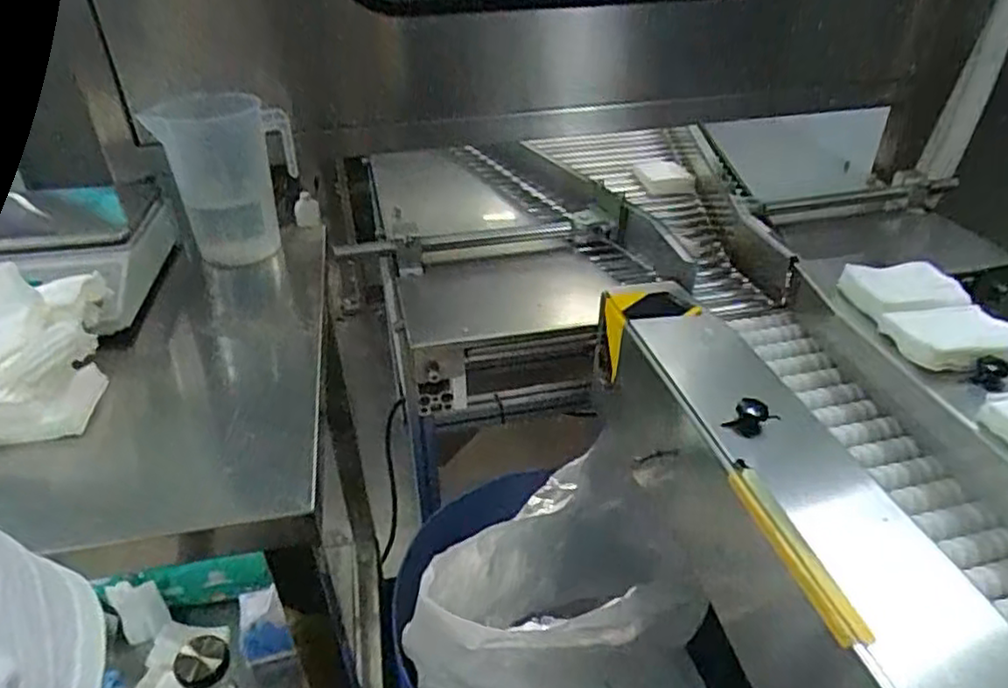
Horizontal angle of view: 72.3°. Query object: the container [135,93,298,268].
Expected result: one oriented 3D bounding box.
[{"bbox_3d":[-0.326,-0.201,0.827,0.100,0.177,0.131,17,39,24],"label":"container"}]

